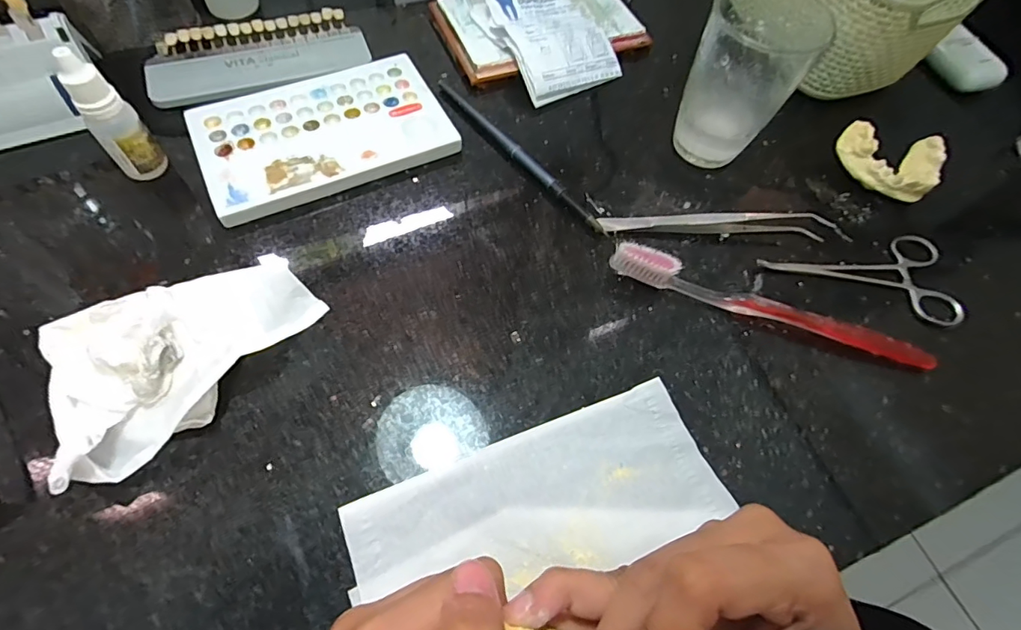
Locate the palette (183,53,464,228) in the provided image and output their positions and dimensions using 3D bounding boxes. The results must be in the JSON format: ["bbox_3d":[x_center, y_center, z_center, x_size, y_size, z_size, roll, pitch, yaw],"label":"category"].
[{"bbox_3d":[-0.121,-0.121,0.324,0.151,0.012,0.096,-24,67,-15],"label":"palette"}]

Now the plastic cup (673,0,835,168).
[{"bbox_3d":[0.143,-0.141,0.313,0.057,0.093,0.061,32,66,12],"label":"plastic cup"}]

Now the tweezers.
[{"bbox_3d":[0.137,-0.058,0.311,0.161,0.016,0.014,2,63,-3],"label":"tweezers"}]

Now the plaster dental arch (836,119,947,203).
[{"bbox_3d":[0.260,-0.103,0.339,0.063,0.030,0.051,7,63,0],"label":"plaster dental arch"}]

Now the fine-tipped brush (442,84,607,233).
[{"bbox_3d":[0.005,-0.107,0.331,0.010,0.010,0.163,-37,71,-20],"label":"fine-tipped brush"}]

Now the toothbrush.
[{"bbox_3d":[0.147,-0.005,0.279,0.184,0.026,0.011,18,63,5],"label":"toothbrush"}]

